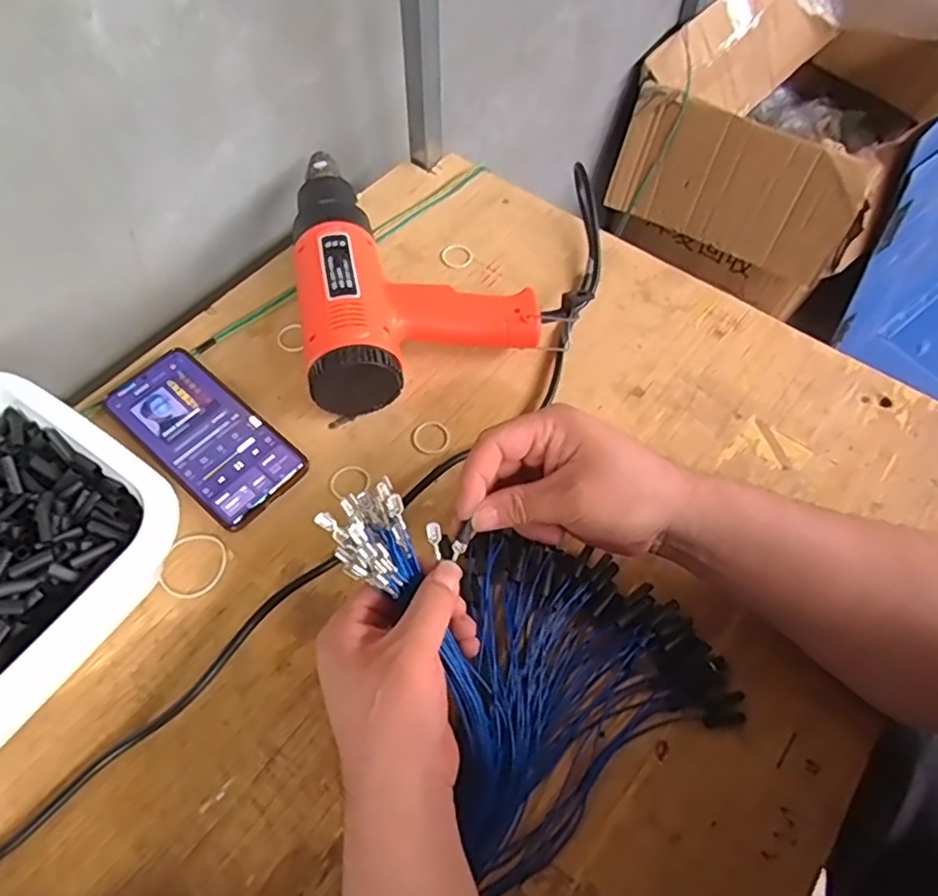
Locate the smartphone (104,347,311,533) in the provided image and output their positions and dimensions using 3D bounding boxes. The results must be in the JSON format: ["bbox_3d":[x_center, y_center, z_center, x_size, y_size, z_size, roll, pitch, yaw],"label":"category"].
[{"bbox_3d":[-0.204,-0.010,0.499,0.160,0.014,0.077,38,66,20],"label":"smartphone"}]

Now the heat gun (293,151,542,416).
[{"bbox_3d":[-0.053,-0.162,0.557,0.185,0.072,0.274,-11,60,-7],"label":"heat gun"}]

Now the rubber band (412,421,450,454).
[{"bbox_3d":[-0.030,-0.009,0.506,0.028,0.004,0.031,-11,60,-7],"label":"rubber band"}]

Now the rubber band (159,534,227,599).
[{"bbox_3d":[-0.192,0.081,0.450,0.043,0.004,0.045,0,59,0],"label":"rubber band"}]

